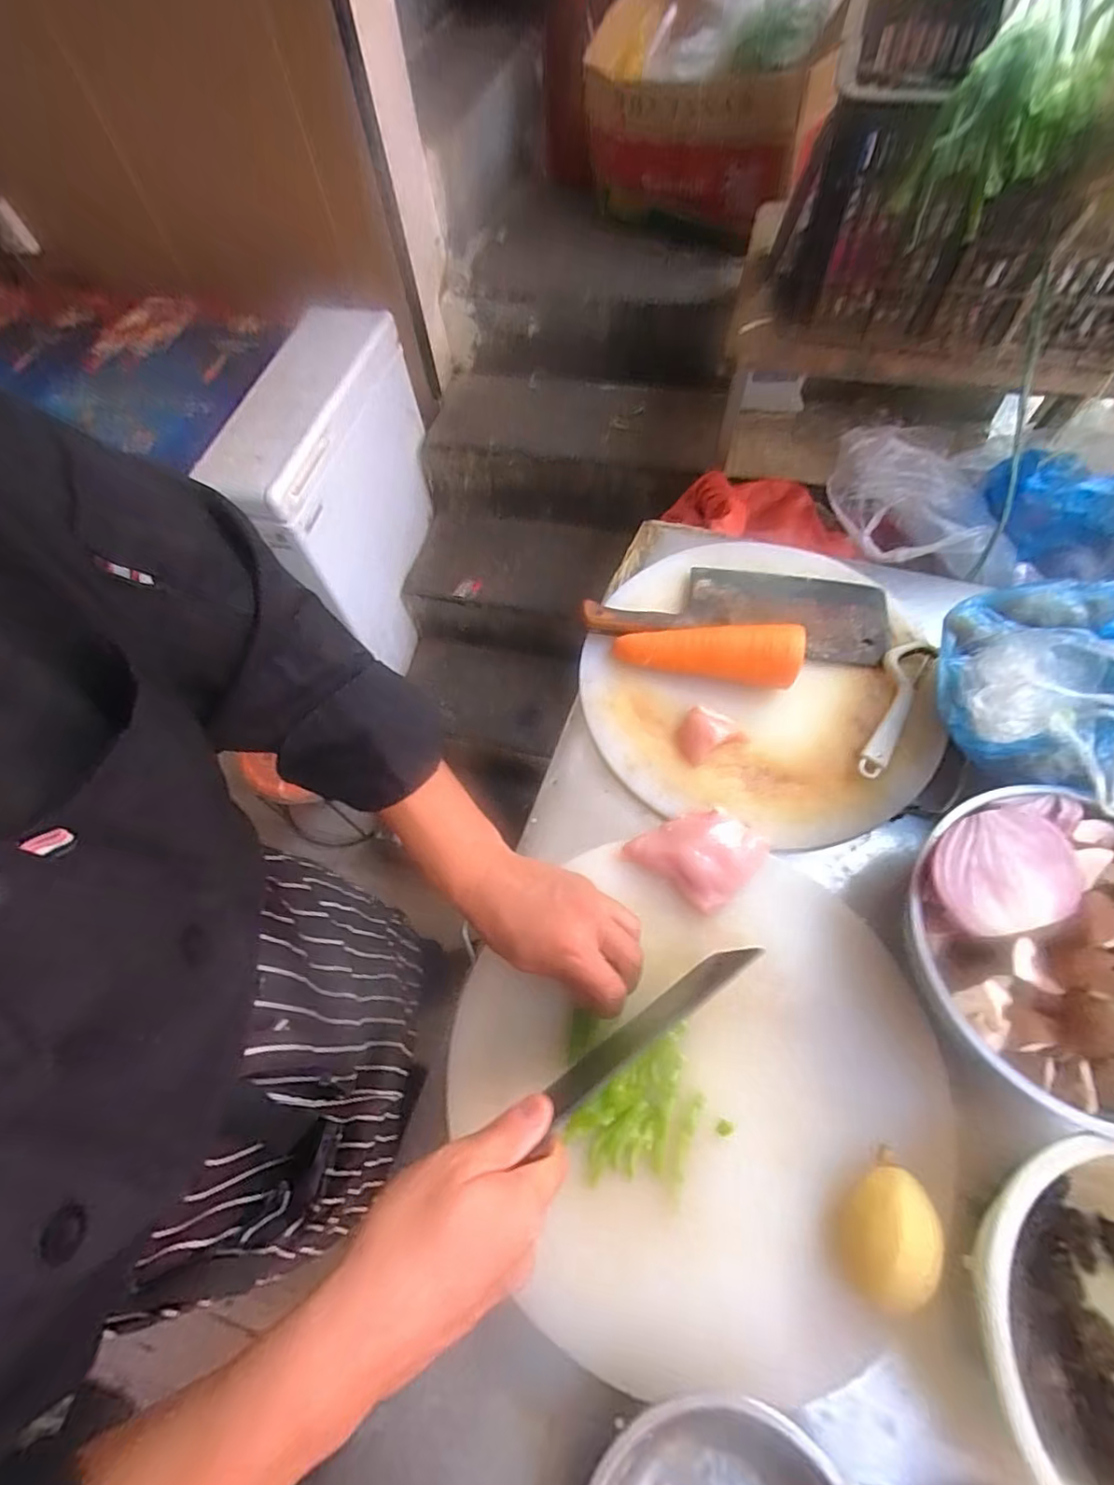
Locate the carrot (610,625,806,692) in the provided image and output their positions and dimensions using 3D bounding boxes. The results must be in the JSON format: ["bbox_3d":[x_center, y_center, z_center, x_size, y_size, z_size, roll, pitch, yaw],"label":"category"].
[{"bbox_3d":[0.150,-0.091,0.587,0.182,0.052,0.053,9,65,7],"label":"carrot"}]

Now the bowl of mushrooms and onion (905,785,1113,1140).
[{"bbox_3d":[0.384,0.148,0.424,0.236,0.097,0.223,-1,64,3],"label":"bowl of mushrooms and onion"}]

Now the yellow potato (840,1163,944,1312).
[{"bbox_3d":[0.212,0.318,0.378,0.050,0.047,0.074,36,71,20],"label":"yellow potato"}]

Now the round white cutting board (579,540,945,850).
[{"bbox_3d":[0.208,-0.073,0.603,0.344,0.026,0.343,-1,64,3],"label":"round white cutting board"}]

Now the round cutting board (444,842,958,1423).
[{"bbox_3d":[0.104,0.252,0.436,0.361,0.027,0.343,-1,64,3],"label":"round cutting board"}]

